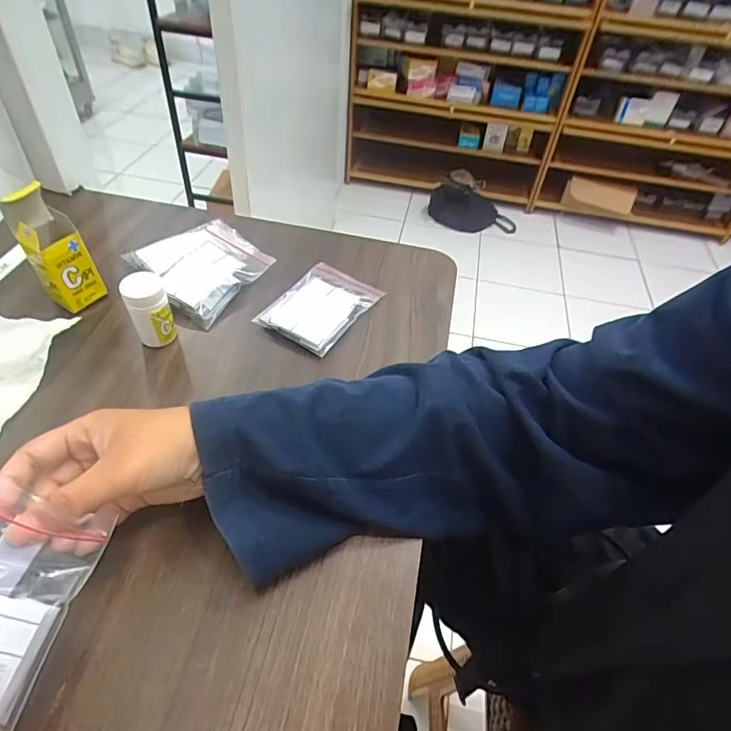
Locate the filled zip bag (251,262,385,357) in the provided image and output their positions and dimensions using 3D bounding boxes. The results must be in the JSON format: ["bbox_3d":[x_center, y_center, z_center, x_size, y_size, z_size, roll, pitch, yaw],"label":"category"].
[{"bbox_3d":[-0.038,-0.052,0.419,0.068,0.016,0.094,26,50,18],"label":"filled zip bag"}]

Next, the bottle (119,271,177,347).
[{"bbox_3d":[-0.163,-0.039,0.369,0.028,0.056,0.026,-20,52,-22],"label":"bottle"}]

